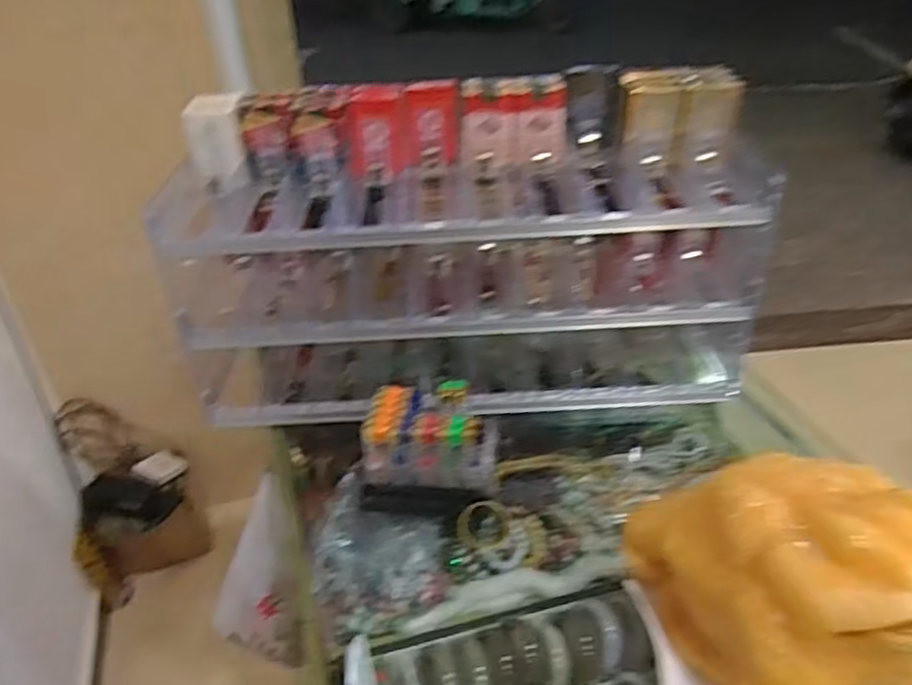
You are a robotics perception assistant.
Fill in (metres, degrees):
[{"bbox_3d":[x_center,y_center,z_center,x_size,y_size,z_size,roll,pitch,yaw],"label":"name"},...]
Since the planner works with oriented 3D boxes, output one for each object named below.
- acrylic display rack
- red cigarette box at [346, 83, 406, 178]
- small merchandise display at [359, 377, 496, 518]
[{"bbox_3d":[0.014,-0.054,0.848,0.632,0.305,0.174,-2,34,1],"label":"acrylic display rack"},{"bbox_3d":[-0.091,-0.240,0.803,0.066,0.095,0.021,-9,23,-20],"label":"red cigarette box"},{"bbox_3d":[-0.024,0.110,0.752,0.141,0.119,0.110,1,35,6],"label":"small merchandise display"}]

